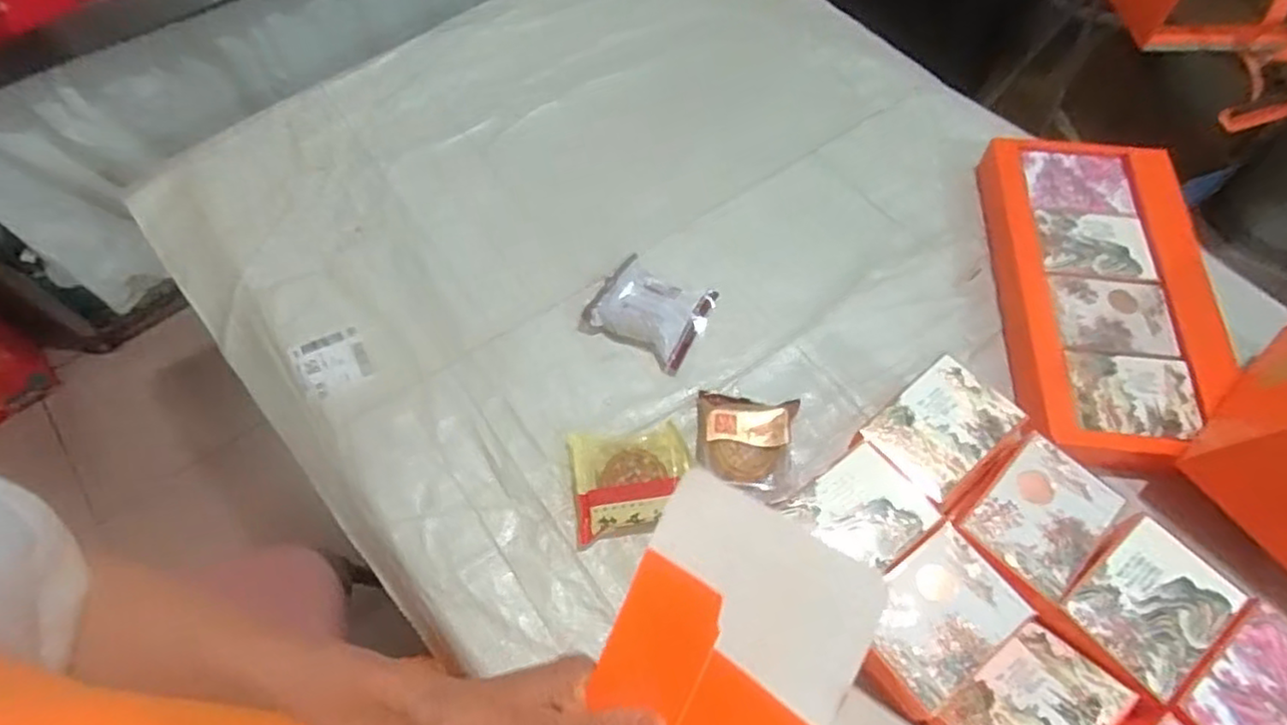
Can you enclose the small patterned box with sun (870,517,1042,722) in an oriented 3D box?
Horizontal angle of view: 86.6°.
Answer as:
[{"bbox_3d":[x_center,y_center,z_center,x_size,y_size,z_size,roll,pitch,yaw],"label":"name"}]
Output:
[{"bbox_3d":[0.246,0.221,0.583,0.135,0.042,0.097,-34,67,-18],"label":"small patterned box with sun"}]

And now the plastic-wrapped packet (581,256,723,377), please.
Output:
[{"bbox_3d":[0.008,-0.064,0.801,0.127,0.031,0.110,28,65,13],"label":"plastic-wrapped packet"}]

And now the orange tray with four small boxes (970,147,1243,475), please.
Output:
[{"bbox_3d":[0.535,-0.086,0.808,0.221,0.054,0.432,6,62,2],"label":"orange tray with four small boxes"}]

